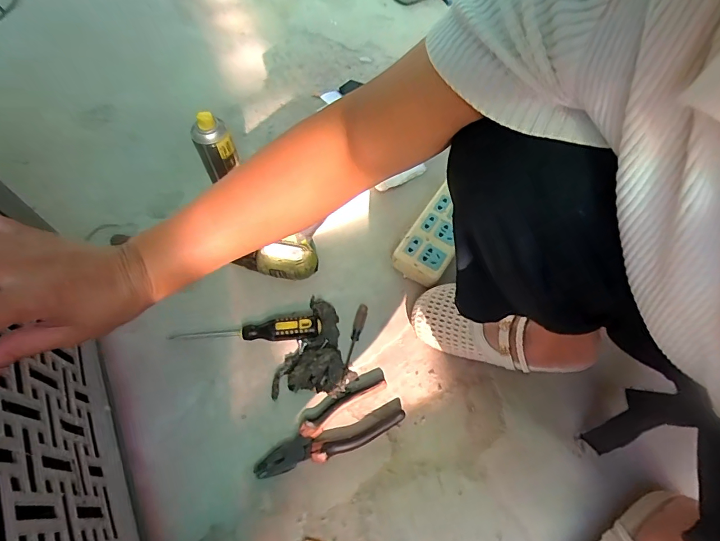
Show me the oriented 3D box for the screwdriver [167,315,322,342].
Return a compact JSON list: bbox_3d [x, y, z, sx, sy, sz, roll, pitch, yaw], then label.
[{"bbox_3d":[-0.154,0.085,0.586,0.198,0.026,0.026,-4,63,-5],"label":"screwdriver"}]

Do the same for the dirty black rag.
[{"bbox_3d":[-0.066,0.102,0.592,0.105,0.030,0.135,-2,63,-4],"label":"dirty black rag"}]

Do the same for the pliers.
[{"bbox_3d":[-0.040,0.209,0.545,0.191,0.021,0.062,-23,66,-14],"label":"pliers"}]

